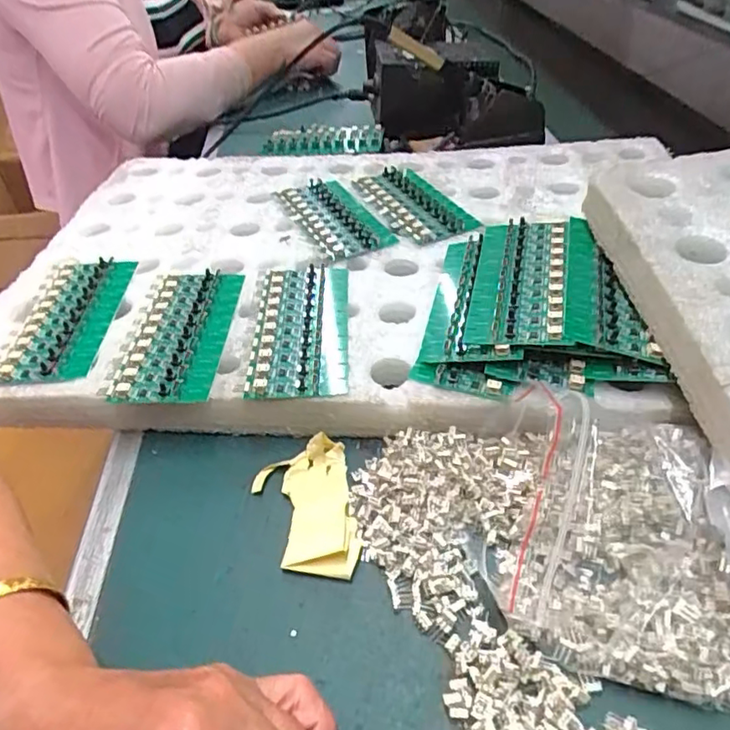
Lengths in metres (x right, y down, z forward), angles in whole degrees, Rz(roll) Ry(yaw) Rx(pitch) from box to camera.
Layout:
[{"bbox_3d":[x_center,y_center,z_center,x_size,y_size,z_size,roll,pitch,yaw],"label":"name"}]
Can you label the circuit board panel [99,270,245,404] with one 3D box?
[{"bbox_3d":[-0.127,-0.025,0.409,0.066,0.008,0.135,-3,41,4],"label":"circuit board panel"}]

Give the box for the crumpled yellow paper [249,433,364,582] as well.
[{"bbox_3d":[-0.033,0.078,0.323,0.052,0.022,0.077,-10,41,-4],"label":"crumpled yellow paper"}]

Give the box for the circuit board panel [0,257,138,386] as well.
[{"bbox_3d":[-0.212,-0.036,0.431,0.061,0.009,0.137,-6,41,1],"label":"circuit board panel"}]

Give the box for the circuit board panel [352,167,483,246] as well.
[{"bbox_3d":[0.043,-0.145,0.529,0.060,0.012,0.140,-20,43,-15],"label":"circuit board panel"}]

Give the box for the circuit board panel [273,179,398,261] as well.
[{"bbox_3d":[-0.029,-0.135,0.526,0.061,0.006,0.147,-21,43,-16],"label":"circuit board panel"}]

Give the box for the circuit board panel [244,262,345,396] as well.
[{"bbox_3d":[-0.043,-0.027,0.407,0.061,0.012,0.137,-4,41,3],"label":"circuit board panel"}]

